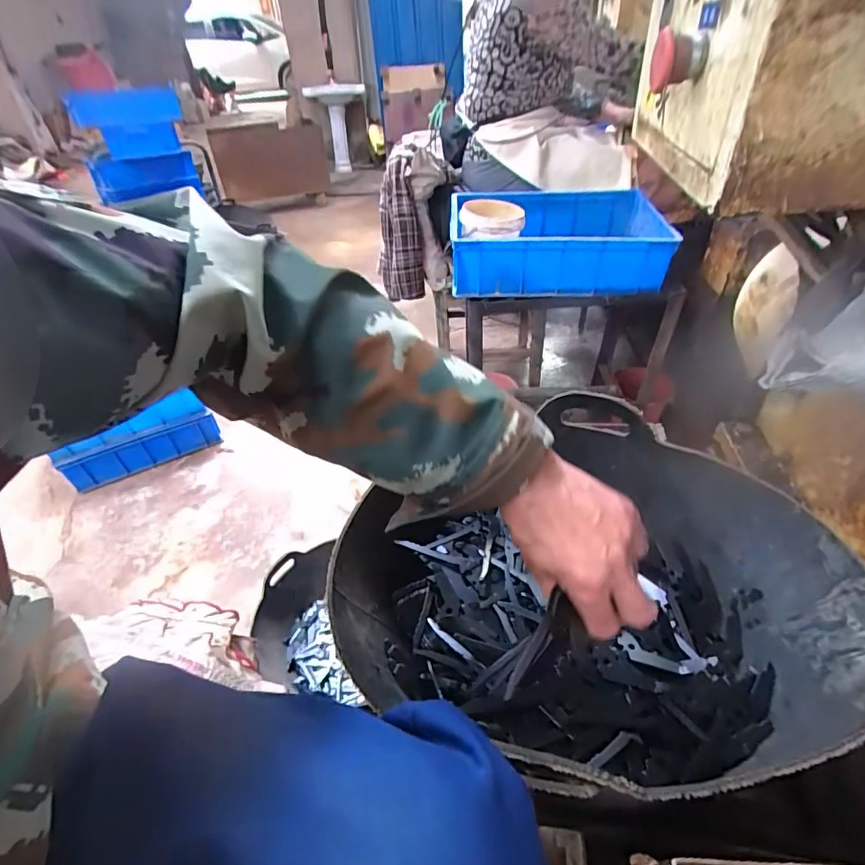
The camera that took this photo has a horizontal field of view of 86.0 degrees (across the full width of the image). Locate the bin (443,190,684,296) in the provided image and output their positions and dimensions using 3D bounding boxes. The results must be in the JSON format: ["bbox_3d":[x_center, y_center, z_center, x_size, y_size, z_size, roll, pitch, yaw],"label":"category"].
[{"bbox_3d":[0.311,-0.494,1.196,0.512,0.160,0.338,-1,42,5],"label":"bin"}]

